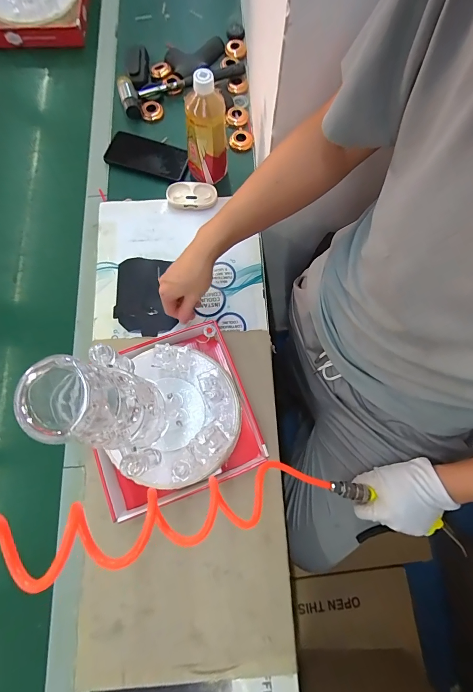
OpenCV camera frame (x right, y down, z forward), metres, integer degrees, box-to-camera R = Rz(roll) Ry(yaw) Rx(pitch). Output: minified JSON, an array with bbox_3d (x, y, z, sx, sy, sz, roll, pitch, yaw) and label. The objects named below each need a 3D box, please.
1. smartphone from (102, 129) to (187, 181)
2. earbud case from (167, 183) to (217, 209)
[{"bbox_3d":[-0.180,-0.389,0.657,0.162,0.013,0.078,16,75,5],"label":"smartphone"},{"bbox_3d":[-0.086,-0.290,0.625,0.094,0.013,0.053,3,74,1],"label":"earbud case"}]

